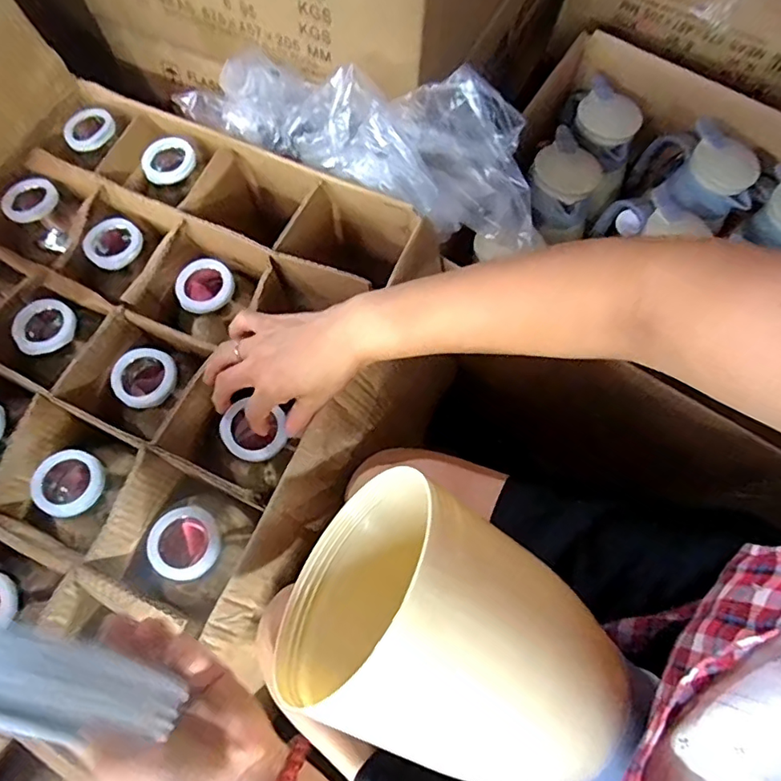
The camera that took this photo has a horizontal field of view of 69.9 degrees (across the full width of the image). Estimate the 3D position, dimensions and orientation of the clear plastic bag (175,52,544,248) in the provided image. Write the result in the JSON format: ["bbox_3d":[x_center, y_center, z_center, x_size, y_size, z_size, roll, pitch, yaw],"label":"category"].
[{"bbox_3d":[-0.041,-0.286,0.591,0.441,0.130,0.113,30,70,11],"label":"clear plastic bag"}]

